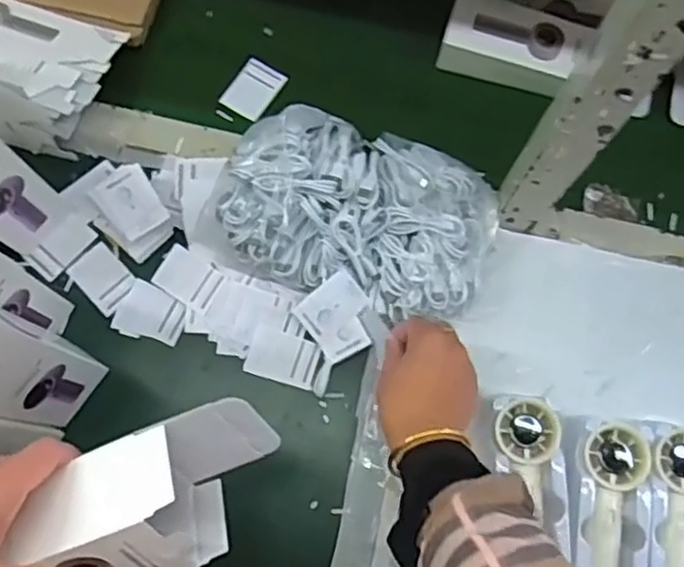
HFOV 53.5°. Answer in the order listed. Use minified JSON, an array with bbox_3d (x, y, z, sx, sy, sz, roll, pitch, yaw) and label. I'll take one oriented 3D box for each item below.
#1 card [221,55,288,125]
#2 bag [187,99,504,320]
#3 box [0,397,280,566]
[{"bbox_3d":[-0.097,-0.215,0.751,0.049,0.007,0.069,31,74,0],"label":"card"},{"bbox_3d":[0.013,-0.069,0.668,0.271,0.069,0.191,20,75,3],"label":"bag"},{"bbox_3d":[-0.125,0.144,0.443,0.178,0.074,0.080,-26,60,7],"label":"box"}]

